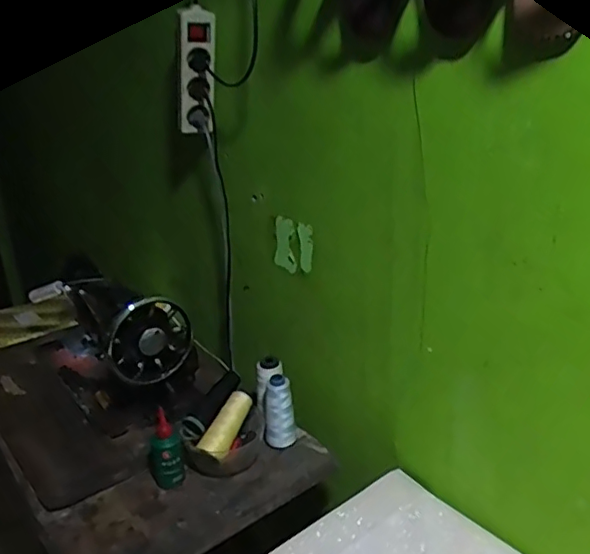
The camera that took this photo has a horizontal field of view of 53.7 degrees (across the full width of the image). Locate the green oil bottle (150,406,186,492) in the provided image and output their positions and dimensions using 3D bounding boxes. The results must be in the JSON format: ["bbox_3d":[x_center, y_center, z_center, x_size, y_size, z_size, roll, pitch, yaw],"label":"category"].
[{"bbox_3d":[-0.179,0.245,0.817,0.038,0.111,0.036,-1,21,9],"label":"green oil bottle"}]

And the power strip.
[{"bbox_3d":[-0.145,-0.299,0.872,0.060,0.185,0.054,-16,44,-27],"label":"power strip"}]

